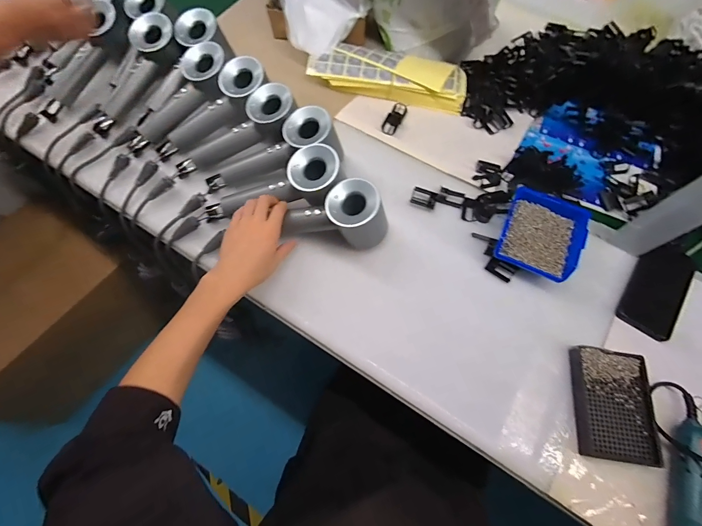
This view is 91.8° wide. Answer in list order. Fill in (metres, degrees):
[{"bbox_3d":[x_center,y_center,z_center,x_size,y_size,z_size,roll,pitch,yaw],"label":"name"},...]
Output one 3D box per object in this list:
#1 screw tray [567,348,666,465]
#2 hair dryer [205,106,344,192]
[{"bbox_3d":[0.352,0.188,0.457,0.095,0.027,0.135,8,66,2],"label":"screw tray"},{"bbox_3d":[-0.126,-0.156,0.574,0.240,0.096,0.090,-22,65,12],"label":"hair dryer"}]

